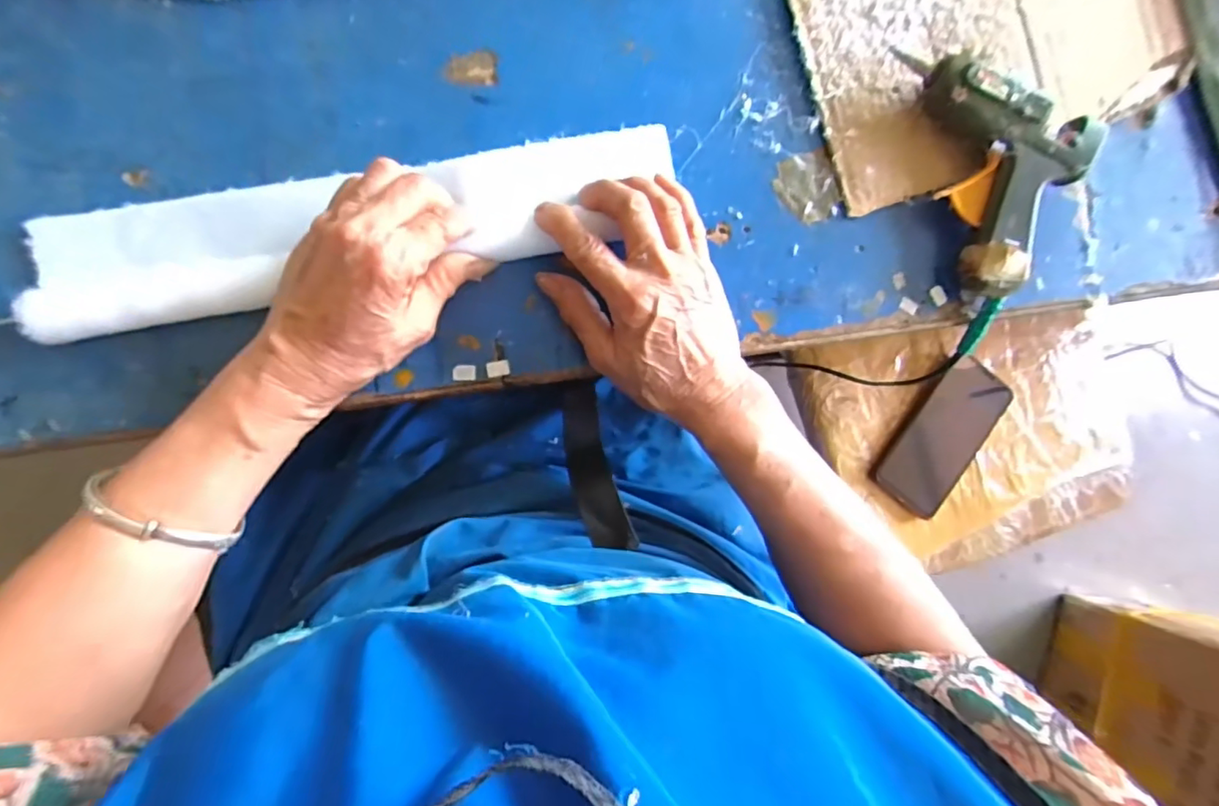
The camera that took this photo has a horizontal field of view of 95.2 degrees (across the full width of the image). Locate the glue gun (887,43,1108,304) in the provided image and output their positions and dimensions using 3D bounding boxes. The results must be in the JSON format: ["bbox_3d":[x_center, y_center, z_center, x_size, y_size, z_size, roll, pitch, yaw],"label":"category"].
[{"bbox_3d":[0.243,-0.150,0.339,0.095,0.034,0.155,-21,93,-6],"label":"glue gun"}]

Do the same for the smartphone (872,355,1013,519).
[{"bbox_3d":[0.355,0.036,0.587,0.080,0.015,0.172,38,84,0],"label":"smartphone"}]

